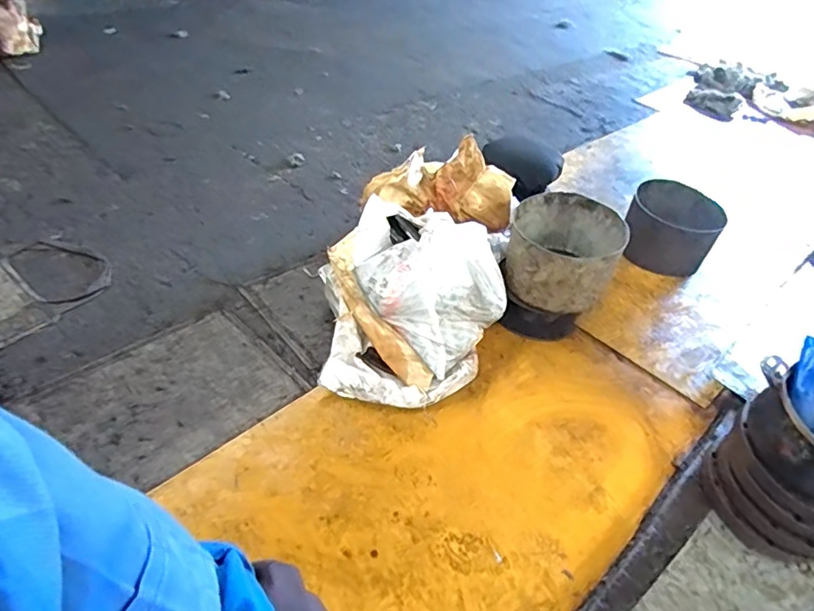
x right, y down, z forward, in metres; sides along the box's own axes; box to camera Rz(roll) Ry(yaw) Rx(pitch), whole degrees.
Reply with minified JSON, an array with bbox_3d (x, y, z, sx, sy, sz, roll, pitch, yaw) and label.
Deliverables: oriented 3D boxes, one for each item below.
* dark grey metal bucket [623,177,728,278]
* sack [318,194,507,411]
[{"bbox_3d":[0.858,-0.248,1.696,0.271,0.215,0.255,4,44,-4],"label":"dark grey metal bucket"},{"bbox_3d":[0.028,-0.004,1.271,0.460,0.277,0.406,3,44,-5],"label":"sack"}]

